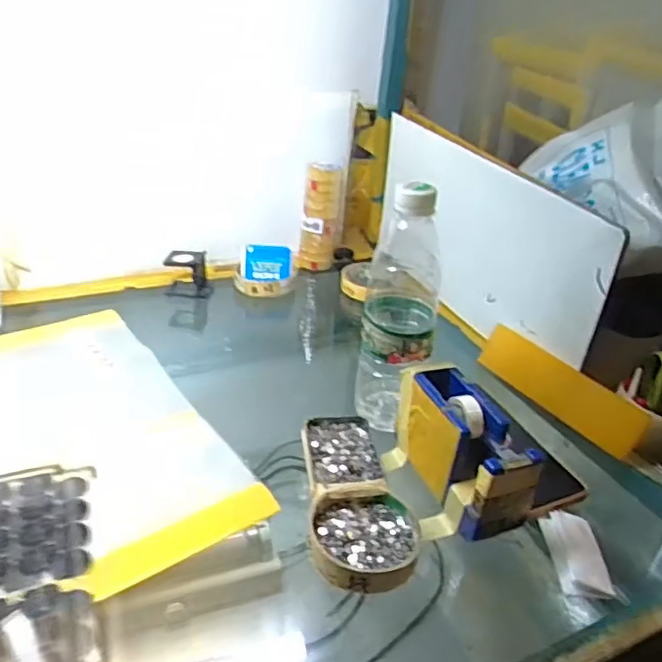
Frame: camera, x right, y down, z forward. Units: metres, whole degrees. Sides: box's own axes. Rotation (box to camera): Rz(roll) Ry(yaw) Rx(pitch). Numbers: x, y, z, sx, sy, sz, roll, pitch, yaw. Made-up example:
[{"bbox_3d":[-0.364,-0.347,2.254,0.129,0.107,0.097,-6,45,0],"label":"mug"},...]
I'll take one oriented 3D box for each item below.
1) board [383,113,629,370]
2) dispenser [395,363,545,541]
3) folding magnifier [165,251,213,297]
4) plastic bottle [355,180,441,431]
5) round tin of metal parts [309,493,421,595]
[{"bbox_3d":[0.164,-0.110,0.703,0.016,0.191,0.394,-12,37,-22],"label":"board"},{"bbox_3d":[0.105,0.093,0.478,0.049,0.079,0.137,-6,32,-18],"label":"dispenser"},{"bbox_3d":[-0.186,-0.075,0.772,0.059,0.061,0.043,-2,31,-10],"label":"folding magnifier"},{"bbox_3d":[0.062,-0.017,0.516,0.062,0.220,0.067,9,30,8],"label":"plastic bottle"},{"bbox_3d":[0.024,0.150,0.430,0.078,0.018,0.078,3,30,-2],"label":"round tin of metal parts"}]

